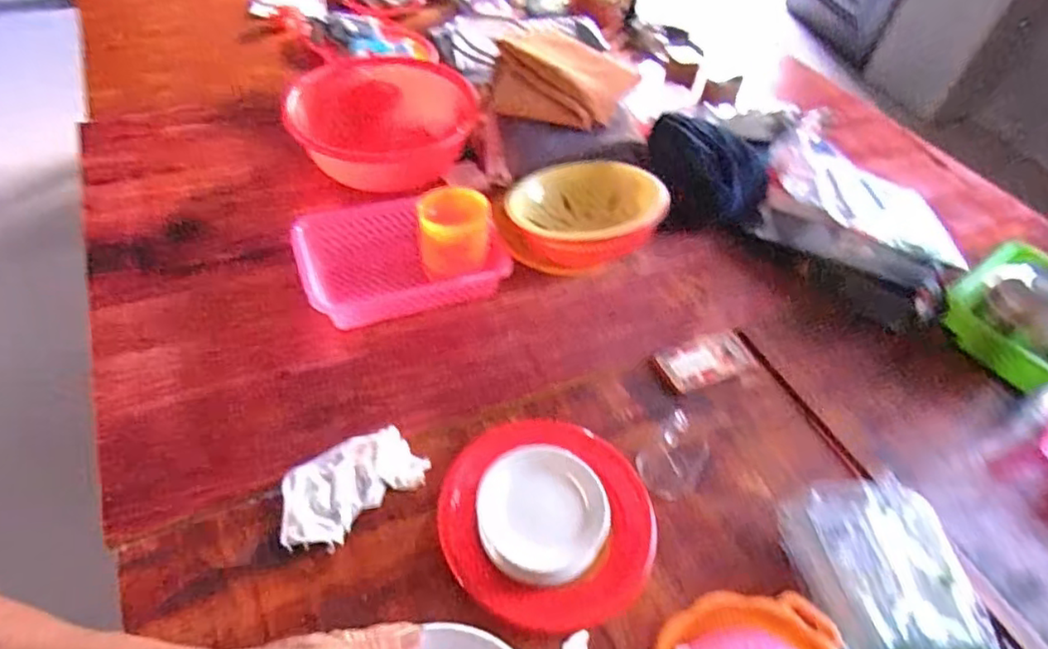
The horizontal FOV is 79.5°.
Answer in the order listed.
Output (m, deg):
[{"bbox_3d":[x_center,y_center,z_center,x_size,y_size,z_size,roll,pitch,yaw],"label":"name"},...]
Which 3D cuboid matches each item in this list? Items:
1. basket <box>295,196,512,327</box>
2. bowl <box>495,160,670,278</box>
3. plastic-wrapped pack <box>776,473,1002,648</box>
[{"bbox_3d":[-0.200,-0.105,1.019,0.314,0.081,0.212,-9,51,-17],"label":"basket"},{"bbox_3d":[0.090,-0.182,1.081,0.270,0.134,0.227,3,49,-7],"label":"bowl"},{"bbox_3d":[0.427,0.298,0.744,0.195,0.078,0.226,-5,50,-13],"label":"plastic-wrapped pack"}]

